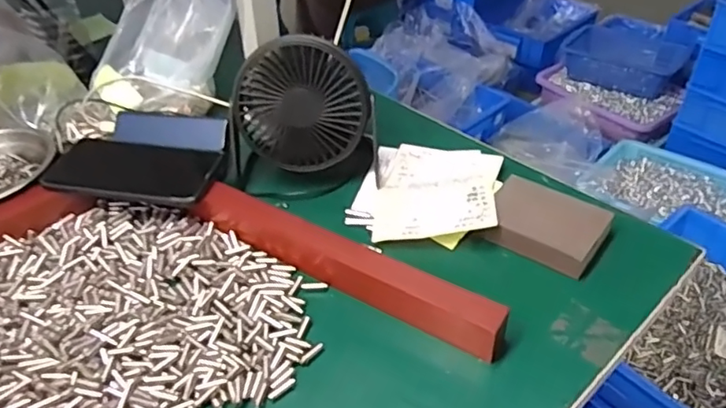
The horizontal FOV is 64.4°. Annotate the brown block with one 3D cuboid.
[{"bbox_3d":[0.161,0.017,0.511,0.097,0.025,0.074,24,47,25],"label":"brown block"}]

